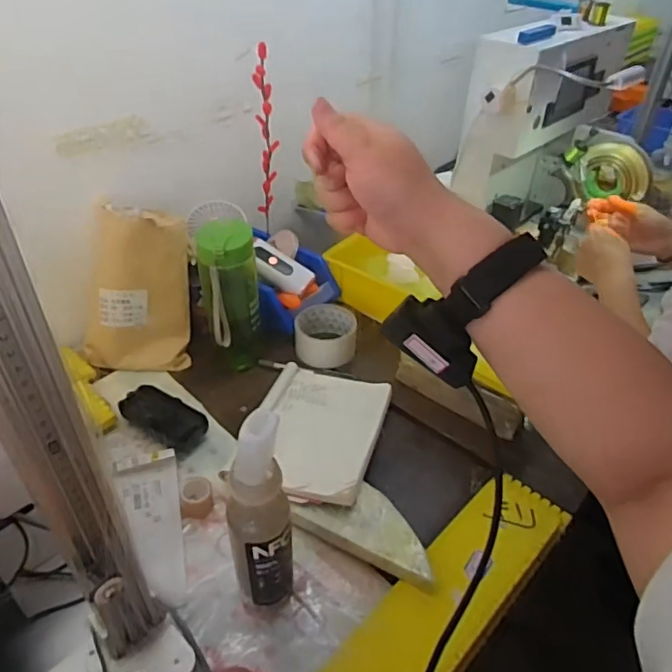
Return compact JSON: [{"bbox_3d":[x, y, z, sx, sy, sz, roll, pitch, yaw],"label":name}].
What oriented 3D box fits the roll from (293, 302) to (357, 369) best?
[{"bbox_3d":[-0.014,-0.001,0.783,0.085,0.040,0.091,1,40,-1],"label":"roll"}]

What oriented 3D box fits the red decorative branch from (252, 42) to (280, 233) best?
[{"bbox_3d":[-0.095,-0.264,0.774,0.027,0.252,0.041,-3,40,-5],"label":"red decorative branch"}]

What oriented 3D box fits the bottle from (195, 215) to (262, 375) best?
[{"bbox_3d":[-0.131,-0.044,0.704,0.071,0.206,0.062,-6,40,-9],"label":"bottle"}]

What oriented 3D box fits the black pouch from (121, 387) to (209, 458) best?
[{"bbox_3d":[-0.203,0.100,0.670,0.107,0.039,0.047,22,44,23],"label":"black pouch"}]

